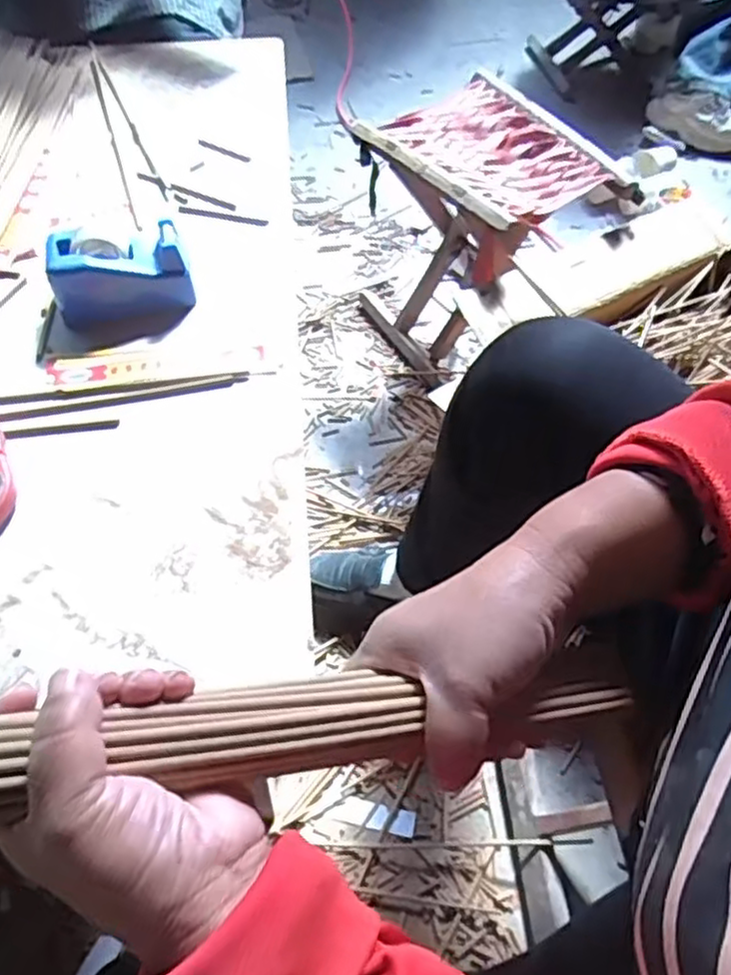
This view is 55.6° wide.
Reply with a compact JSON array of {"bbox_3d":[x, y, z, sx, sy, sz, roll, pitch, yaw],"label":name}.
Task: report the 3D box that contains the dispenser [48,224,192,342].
[{"bbox_3d":[-0.183,-0.160,0.522,0.099,0.052,0.063,-7,55,-6],"label":"dispenser"}]

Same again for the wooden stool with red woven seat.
[{"bbox_3d":[0.160,-0.359,1.037,0.234,0.323,0.313,-24,58,-18],"label":"wooden stool with red woven seat"}]

